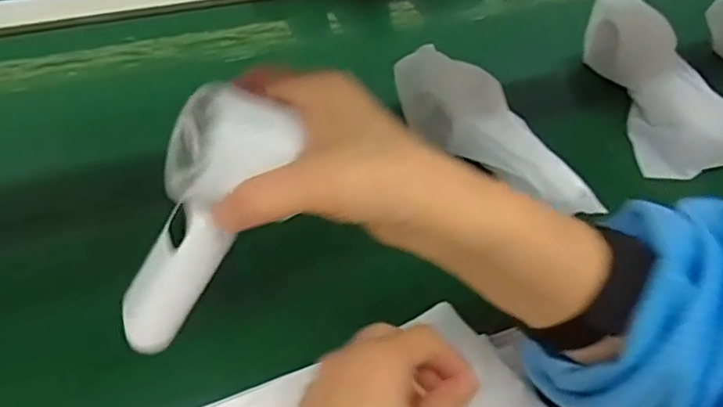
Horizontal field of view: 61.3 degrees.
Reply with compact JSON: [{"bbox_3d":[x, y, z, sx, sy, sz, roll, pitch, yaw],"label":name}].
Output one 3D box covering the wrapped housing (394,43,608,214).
[{"bbox_3d":[0.107,-0.062,0.500,0.061,0.044,0.198,-36,63,-24],"label":"wrapped housing"}]

